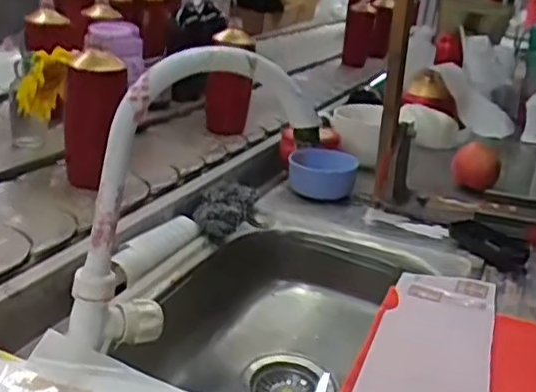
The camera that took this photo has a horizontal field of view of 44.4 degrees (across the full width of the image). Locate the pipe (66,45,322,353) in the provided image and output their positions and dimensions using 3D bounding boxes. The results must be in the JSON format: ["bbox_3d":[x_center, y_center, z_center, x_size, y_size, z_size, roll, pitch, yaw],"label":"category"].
[{"bbox_3d":[-0.067,0.006,0.573,0.202,0.263,0.040,-4,25,-24],"label":"pipe"}]

